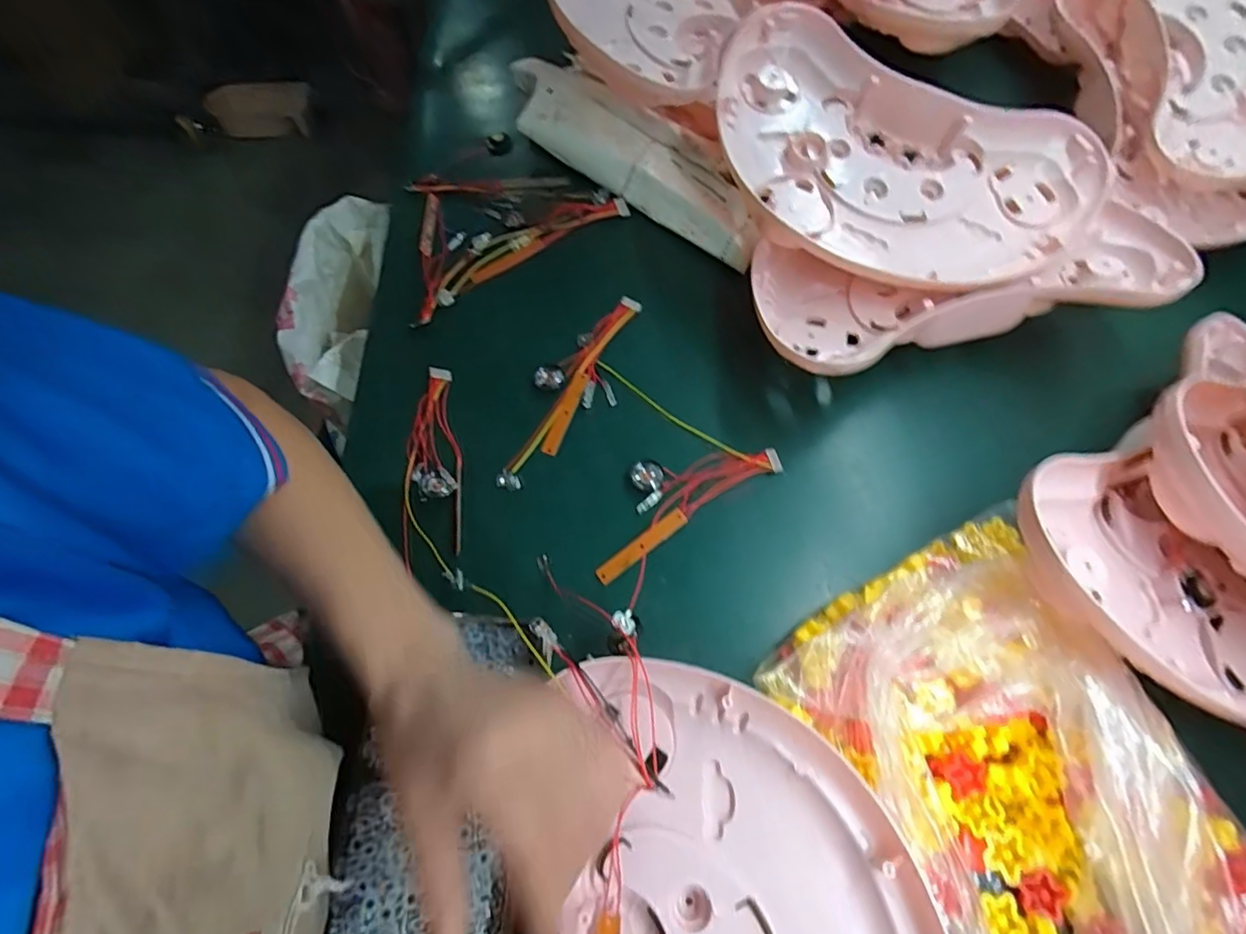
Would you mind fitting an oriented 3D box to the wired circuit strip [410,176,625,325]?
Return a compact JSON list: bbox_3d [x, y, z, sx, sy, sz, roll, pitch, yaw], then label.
[{"bbox_3d":[-0.136,-0.257,0.596,0.225,0.019,0.170,-31,68,-14],"label":"wired circuit strip"}]

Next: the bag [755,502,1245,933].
[{"bbox_3d":[0.235,0.206,0.330,0.217,0.075,0.312,-17,66,-8],"label":"bag"}]

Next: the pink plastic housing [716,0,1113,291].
[{"bbox_3d":[0.233,-0.260,0.505,0.330,0.052,0.219,25,81,4],"label":"pink plastic housing"}]

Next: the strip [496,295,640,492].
[{"bbox_3d":[-0.042,-0.070,0.505,0.062,0.013,0.211,33,69,15],"label":"strip"}]

